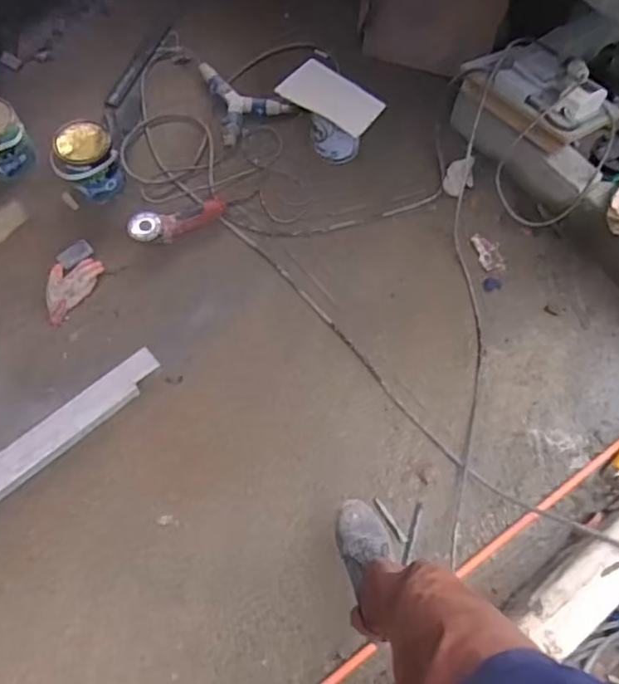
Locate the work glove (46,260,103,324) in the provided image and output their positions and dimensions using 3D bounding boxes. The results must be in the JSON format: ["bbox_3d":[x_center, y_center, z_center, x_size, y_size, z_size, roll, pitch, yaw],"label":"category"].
[{"bbox_3d":[-0.716,-0.160,1.761,0.139,0.015,0.228,20,68,9],"label":"work glove"}]

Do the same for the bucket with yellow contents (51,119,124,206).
[{"bbox_3d":[-0.664,-0.532,1.805,0.178,0.198,0.164,0,66,-1],"label":"bucket with yellow contents"}]

